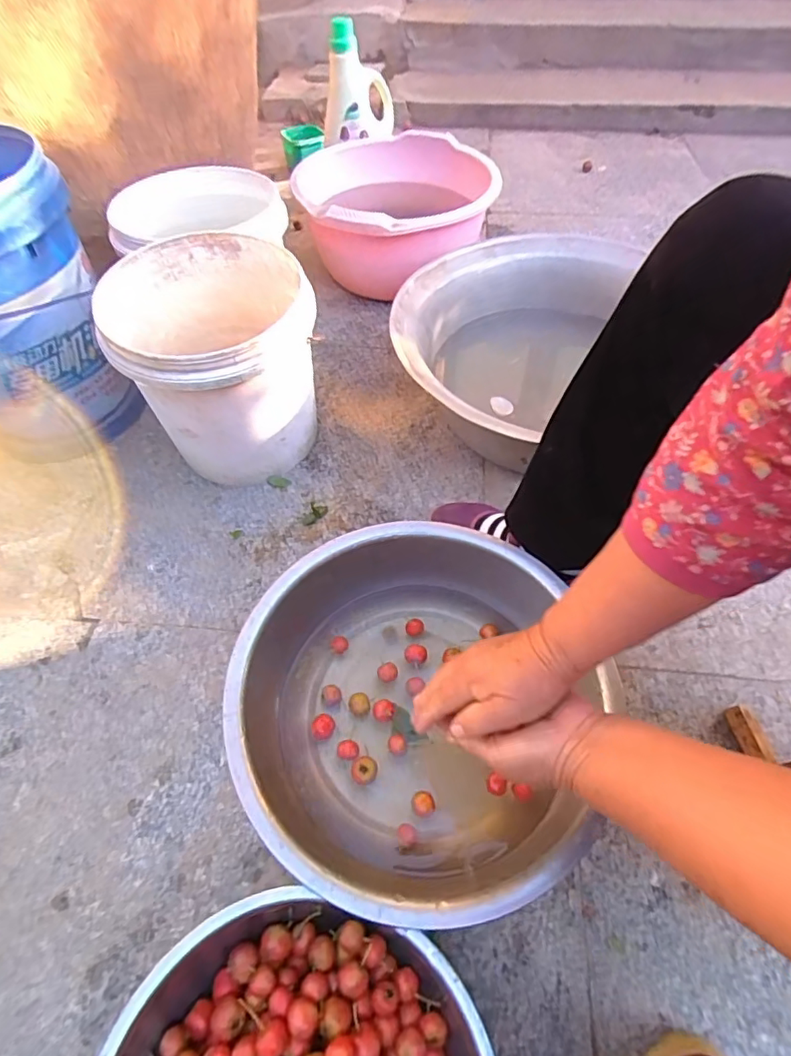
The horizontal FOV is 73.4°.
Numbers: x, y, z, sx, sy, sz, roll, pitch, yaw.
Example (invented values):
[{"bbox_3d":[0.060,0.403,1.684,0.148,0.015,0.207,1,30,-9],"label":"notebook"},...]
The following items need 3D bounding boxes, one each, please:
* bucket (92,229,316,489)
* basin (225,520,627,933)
[{"bbox_3d":[-0.238,-0.218,0.766,0.247,0.273,0.257,0,55,1],"label":"bucket"},{"bbox_3d":[0.020,0.185,0.567,0.356,0.129,0.377,0,55,1],"label":"basin"}]

